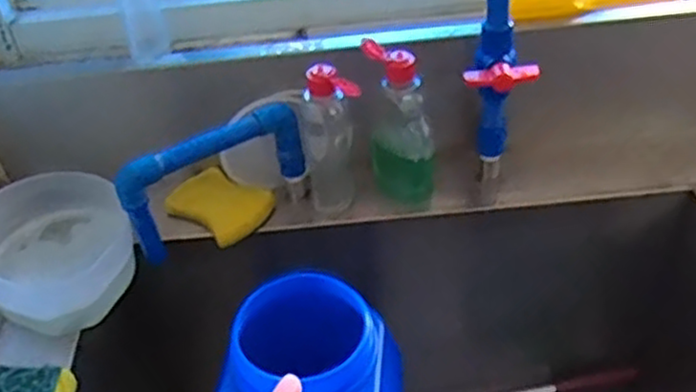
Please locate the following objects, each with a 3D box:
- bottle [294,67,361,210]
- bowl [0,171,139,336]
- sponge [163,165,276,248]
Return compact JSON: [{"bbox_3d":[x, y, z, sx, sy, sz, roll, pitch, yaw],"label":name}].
[{"bbox_3d":[-0.018,-0.059,0.709,0.057,0.154,0.051,-14,43,-9],"label":"bottle"},{"bbox_3d":[-0.268,0.049,0.670,0.133,0.080,0.130,-3,42,3],"label":"bowl"},{"bbox_3d":[-0.132,0.006,0.741,0.103,0.018,0.075,26,51,30],"label":"sponge"}]

